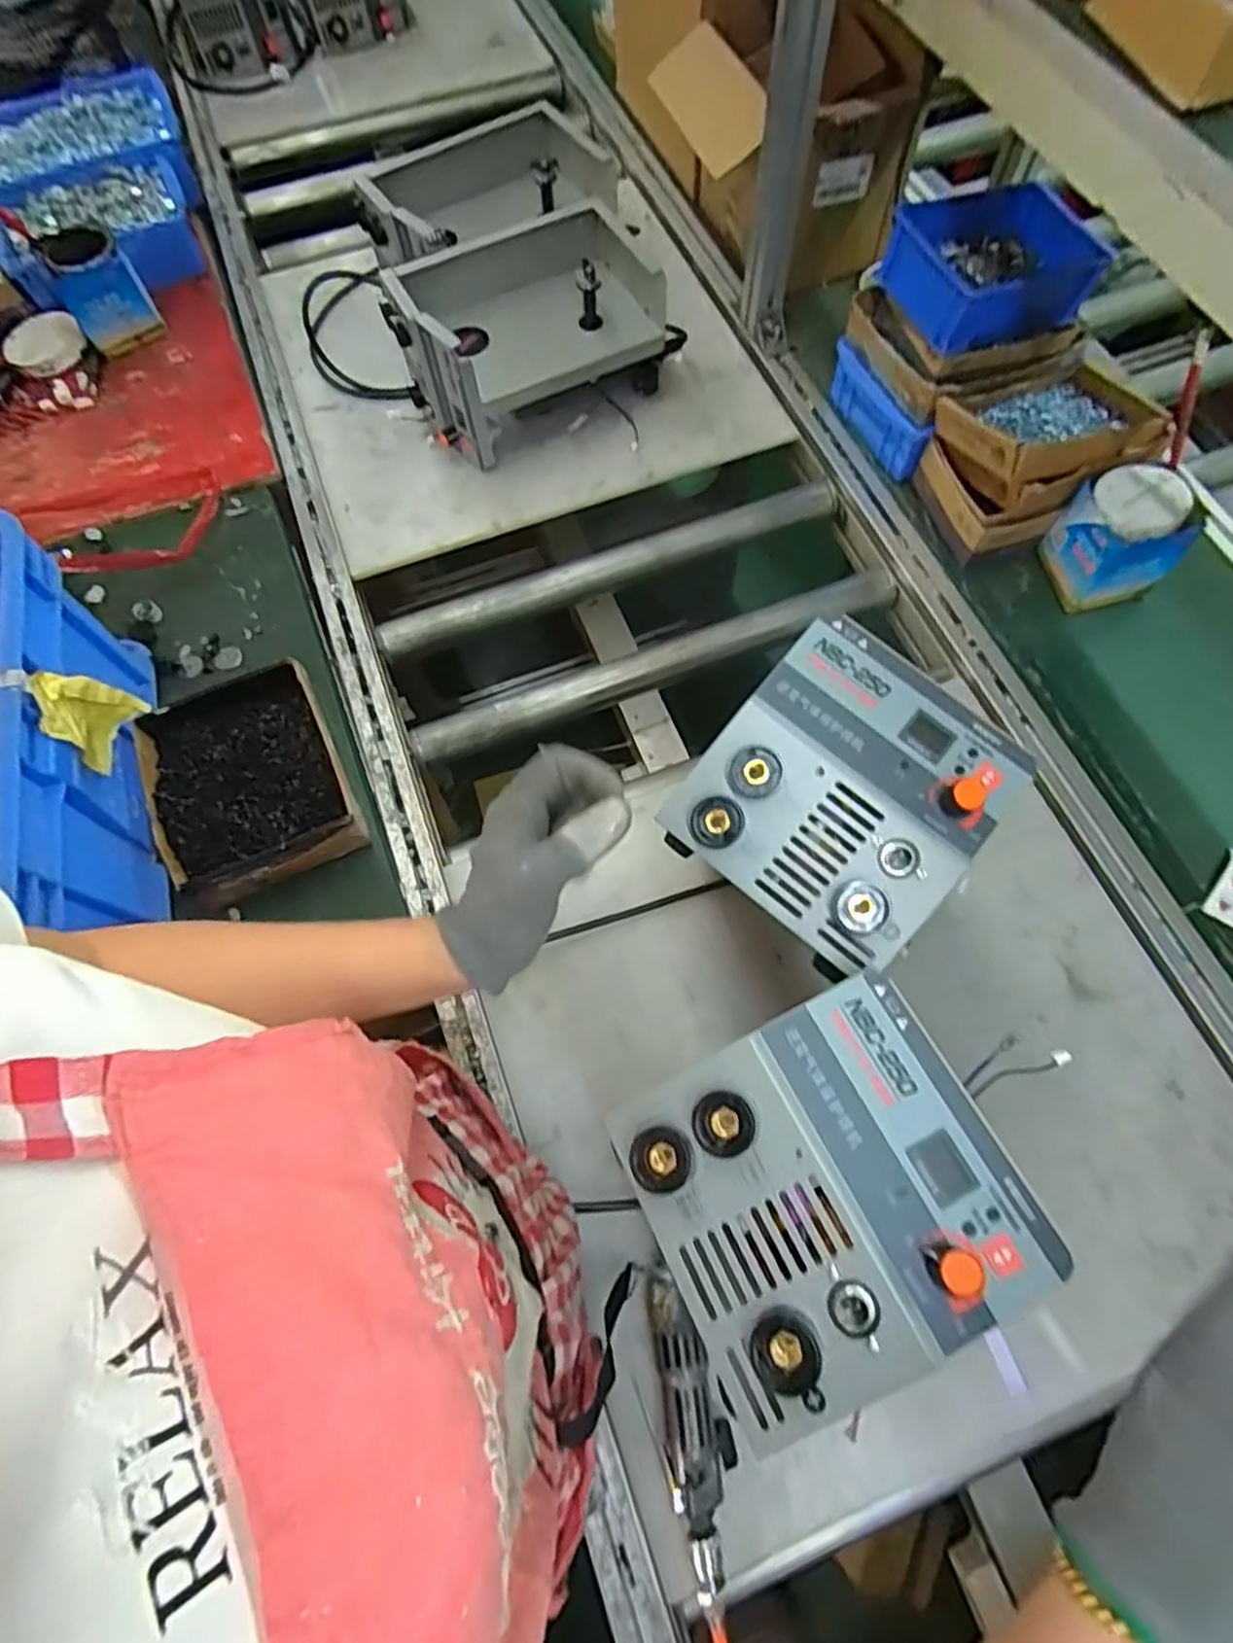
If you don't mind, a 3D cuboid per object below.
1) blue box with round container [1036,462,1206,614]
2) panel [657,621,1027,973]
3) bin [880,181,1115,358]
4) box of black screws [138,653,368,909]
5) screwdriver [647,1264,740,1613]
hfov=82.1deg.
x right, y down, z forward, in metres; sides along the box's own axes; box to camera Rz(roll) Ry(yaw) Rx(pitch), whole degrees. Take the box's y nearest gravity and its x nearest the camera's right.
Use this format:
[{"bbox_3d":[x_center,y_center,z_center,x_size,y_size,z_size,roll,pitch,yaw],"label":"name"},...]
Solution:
[{"bbox_3d":[0.527,-0.297,0.751,0.094,0.121,0.099,-16,69,-4],"label":"blue box with round container"},{"bbox_3d":[0.136,-0.018,0.414,0.150,0.047,0.162,39,75,15],"label":"panel"},{"bbox_3d":[0.390,-0.573,0.744,0.185,0.073,0.166,-21,70,-6],"label":"bin"},{"bbox_3d":[-0.360,-0.034,0.703,0.175,0.056,0.218,-25,70,-8],"label":"box of black screws"},{"bbox_3d":[0.057,0.444,0.520,0.046,0.028,0.202,-12,69,-3],"label":"screwdriver"}]

